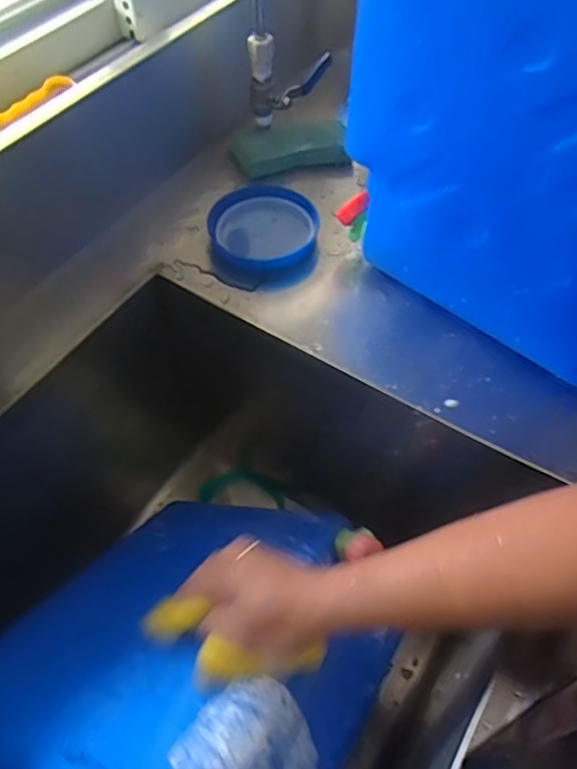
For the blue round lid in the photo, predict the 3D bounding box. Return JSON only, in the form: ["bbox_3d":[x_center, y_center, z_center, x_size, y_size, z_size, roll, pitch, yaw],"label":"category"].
[{"bbox_3d":[-0.026,-0.165,0.635,0.116,0.035,0.123,0,56,0],"label":"blue round lid"}]

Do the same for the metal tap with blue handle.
[{"bbox_3d":[0.004,-0.359,0.686,0.099,0.107,0.034,-19,58,-12],"label":"metal tap with blue handle"}]

